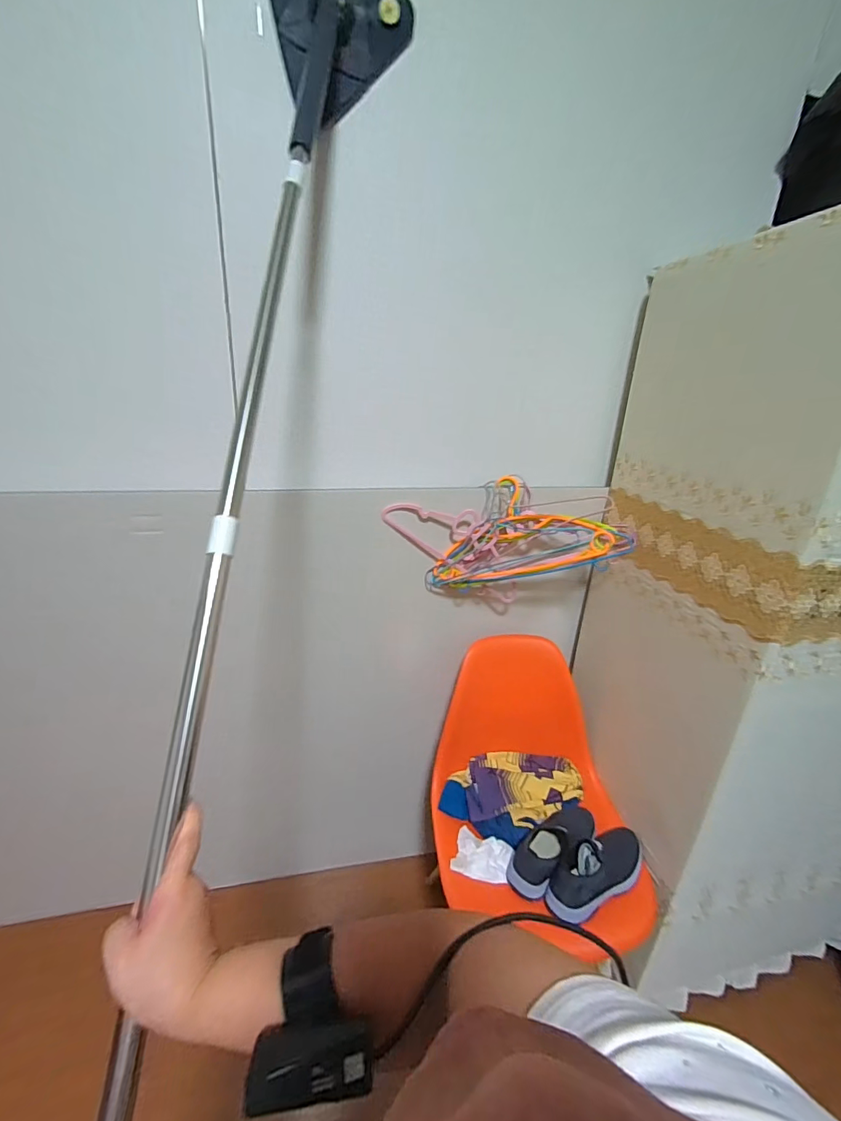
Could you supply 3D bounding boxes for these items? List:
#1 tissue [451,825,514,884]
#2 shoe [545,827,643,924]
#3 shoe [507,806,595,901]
[{"bbox_3d":[0.137,0.653,0.985,0.120,0.023,0.097,8,19,17],"label":"tissue"},{"bbox_3d":[0.372,0.648,0.933,0.251,0.091,0.100,-11,22,-35],"label":"shoe"},{"bbox_3d":[0.295,0.625,0.992,0.244,0.085,0.099,-13,24,-40],"label":"shoe"}]

